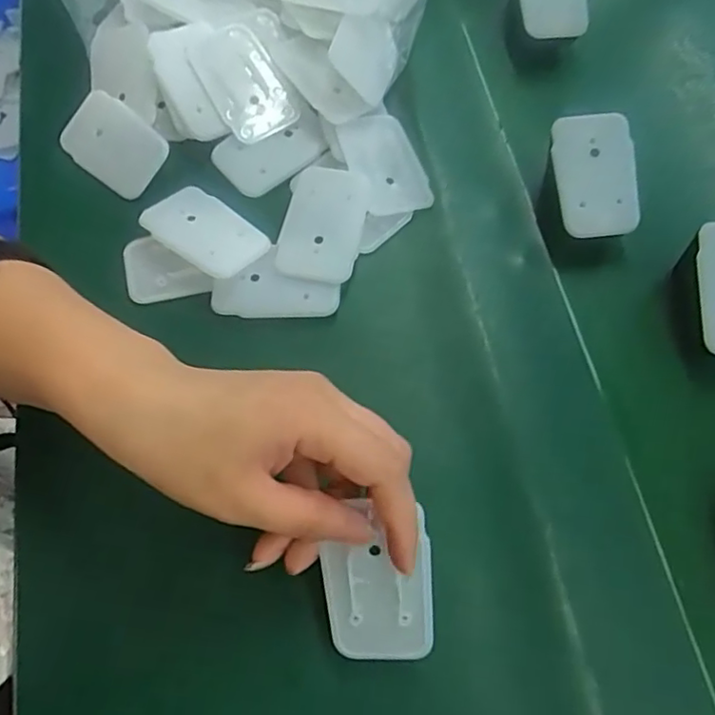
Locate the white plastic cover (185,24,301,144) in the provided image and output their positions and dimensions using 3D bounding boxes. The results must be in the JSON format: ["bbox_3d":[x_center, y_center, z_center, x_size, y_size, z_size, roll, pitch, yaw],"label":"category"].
[{"bbox_3d":[-0.070,-0.167,0.371,0.043,0.006,0.071,-32,95,-8],"label":"white plastic cover"}]

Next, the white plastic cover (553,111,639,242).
[{"bbox_3d":[0.131,-0.100,0.335,0.040,0.007,0.065,-8,93,13],"label":"white plastic cover"}]

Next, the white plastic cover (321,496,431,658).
[{"bbox_3d":[0.008,0.094,0.255,0.045,0.005,0.068,-2,95,10],"label":"white plastic cover"}]

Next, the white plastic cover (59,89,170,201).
[{"bbox_3d":[-0.147,-0.129,0.371,0.068,0.007,0.044,36,95,11],"label":"white plastic cover"}]

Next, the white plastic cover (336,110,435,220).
[{"bbox_3d":[0.015,-0.114,0.358,0.041,0.006,0.065,-18,75,-18],"label":"white plastic cover"}]

